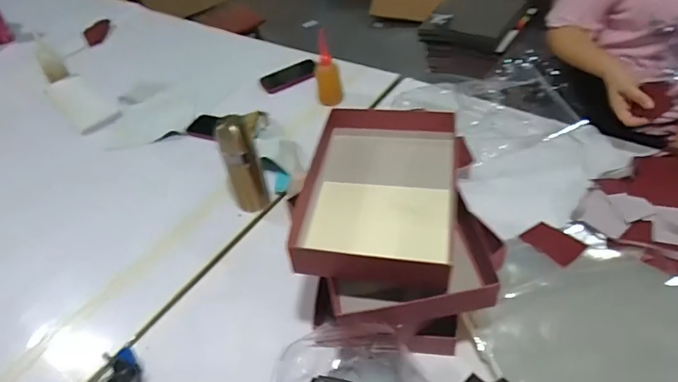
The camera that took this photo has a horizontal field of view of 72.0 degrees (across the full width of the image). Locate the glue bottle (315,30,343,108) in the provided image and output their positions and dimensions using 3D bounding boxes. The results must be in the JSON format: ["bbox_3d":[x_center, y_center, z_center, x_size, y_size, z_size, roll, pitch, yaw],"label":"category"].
[{"bbox_3d":[-0.028,-0.288,1.119,0.065,0.165,0.043,-4,43,4],"label":"glue bottle"}]

